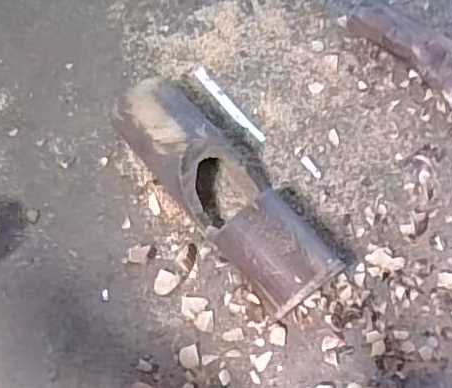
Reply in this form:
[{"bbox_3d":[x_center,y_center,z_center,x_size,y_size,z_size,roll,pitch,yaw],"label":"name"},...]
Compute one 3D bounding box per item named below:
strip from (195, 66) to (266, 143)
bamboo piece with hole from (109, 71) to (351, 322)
[{"bbox_3d":[0.003,-0.104,0.661,0.014,0.006,0.120,-35,75,-15],"label":"strip"},{"bbox_3d":[-0.003,-0.005,0.590,0.086,0.068,0.275,-37,74,-16],"label":"bamboo piece with hole"}]

